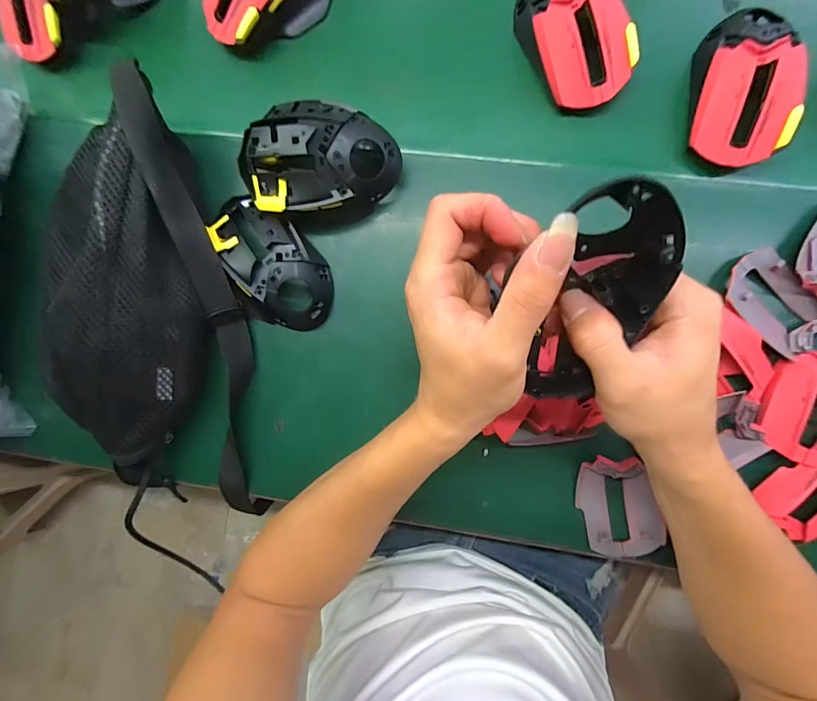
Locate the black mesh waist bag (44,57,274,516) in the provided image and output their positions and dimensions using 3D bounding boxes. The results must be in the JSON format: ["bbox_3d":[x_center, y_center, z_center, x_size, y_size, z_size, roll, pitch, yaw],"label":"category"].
[{"bbox_3d":[-0.193,-0.029,0.308,0.117,0.080,0.318,2,103,7],"label":"black mesh waist bag"}]

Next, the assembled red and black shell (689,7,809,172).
[{"bbox_3d":[0.247,-0.196,0.303,0.060,0.044,0.114,6,85,7],"label":"assembled red and black shell"}]

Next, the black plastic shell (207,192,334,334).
[{"bbox_3d":[-0.112,-0.066,0.330,0.074,0.040,0.111,-43,81,1],"label":"black plastic shell"}]

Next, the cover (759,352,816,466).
[{"bbox_3d":[0.294,0.042,0.289,0.060,0.019,0.078,13,86,8],"label":"cover"}]

